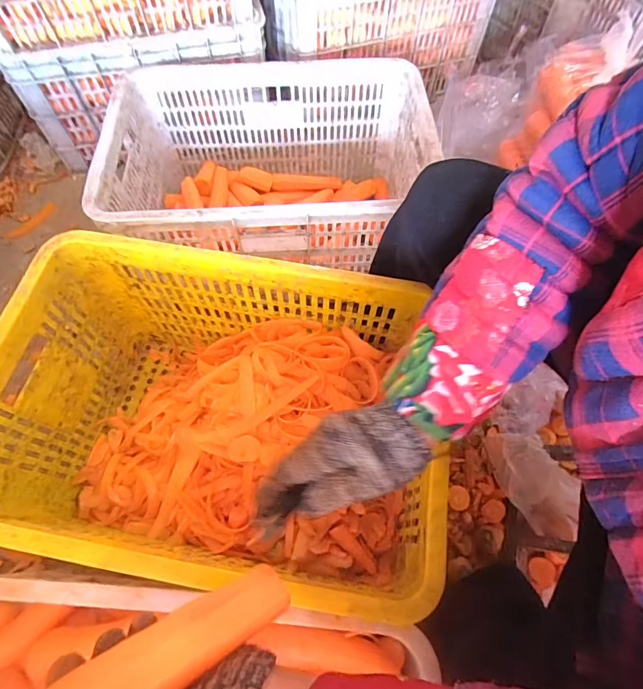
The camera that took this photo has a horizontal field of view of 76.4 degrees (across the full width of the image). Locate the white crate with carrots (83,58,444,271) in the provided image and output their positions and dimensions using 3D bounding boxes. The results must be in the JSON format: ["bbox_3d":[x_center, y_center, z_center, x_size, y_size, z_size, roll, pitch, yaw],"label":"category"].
[{"bbox_3d":[-0.079,-0.293,0.760,0.514,0.254,0.352,-4,63,-2],"label":"white crate with carrots"}]

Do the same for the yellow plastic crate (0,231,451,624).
[{"bbox_3d":[-0.127,0.111,0.571,0.515,0.285,0.356,8,64,4],"label":"yellow plastic crate"}]

